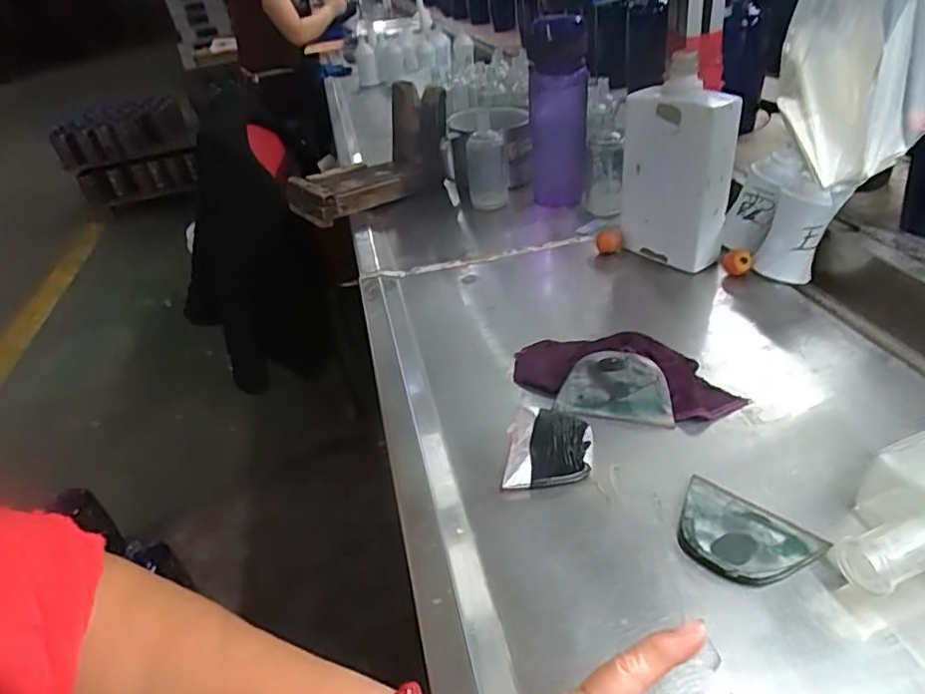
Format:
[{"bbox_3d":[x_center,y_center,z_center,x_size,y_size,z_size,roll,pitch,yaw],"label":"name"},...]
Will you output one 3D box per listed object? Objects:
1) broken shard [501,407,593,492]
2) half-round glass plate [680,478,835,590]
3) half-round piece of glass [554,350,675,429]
[{"bbox_3d":[0.063,0.073,0.441,0.060,0.009,0.077,0,33,10],"label":"broken shard"},{"bbox_3d":[0.165,0.113,0.363,0.060,0.009,0.079,-30,40,-32],"label":"half-round glass plate"},{"bbox_3d":[0.121,0.031,0.475,0.085,0.004,0.057,6,68,18],"label":"half-round piece of glass"}]

